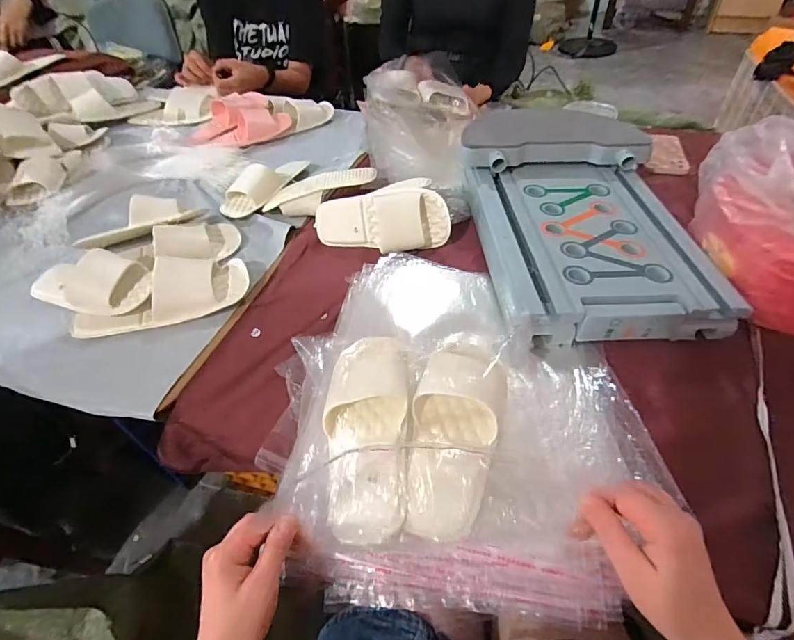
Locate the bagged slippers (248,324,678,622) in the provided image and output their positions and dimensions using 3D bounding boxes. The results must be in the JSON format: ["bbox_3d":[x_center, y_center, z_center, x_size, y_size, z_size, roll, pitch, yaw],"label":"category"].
[{"bbox_3d":[0.059,0.129,0.469,0.405,0.073,0.304,0,48,4],"label":"bagged slippers"}]

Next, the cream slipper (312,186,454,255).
[{"bbox_3d":[-0.035,-0.174,0.743,0.247,0.102,0.052,4,19,15],"label":"cream slipper"}]

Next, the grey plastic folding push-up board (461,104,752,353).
[{"bbox_3d":[0.292,-0.172,0.674,0.307,0.112,0.424,-5,47,0],"label":"grey plastic folding push-up board"}]

